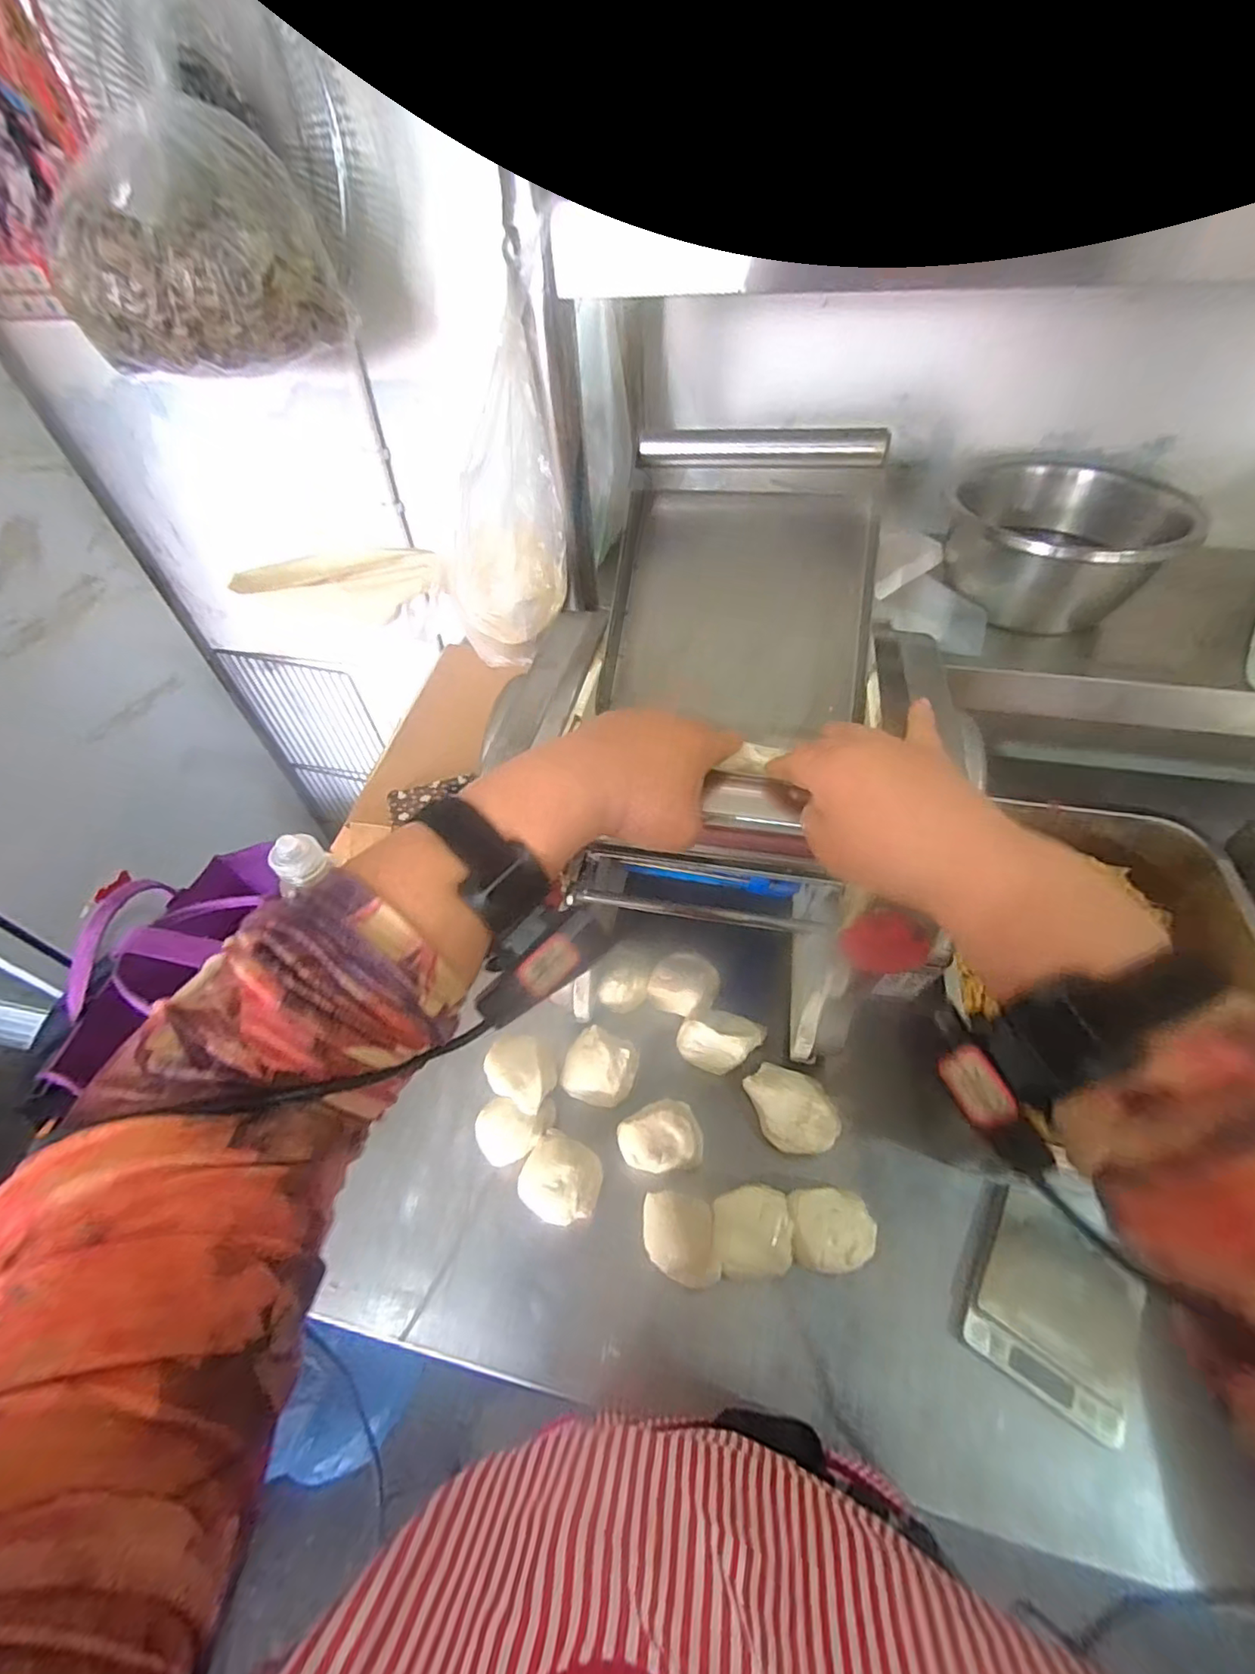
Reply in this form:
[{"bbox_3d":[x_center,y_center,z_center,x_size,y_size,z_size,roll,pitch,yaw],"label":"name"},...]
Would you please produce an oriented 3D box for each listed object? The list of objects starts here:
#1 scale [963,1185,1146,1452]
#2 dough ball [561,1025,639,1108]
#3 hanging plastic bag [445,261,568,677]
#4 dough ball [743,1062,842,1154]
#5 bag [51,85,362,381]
[{"bbox_3d":[0.330,0.357,0.445,0.097,0.017,0.123,28,57,24],"label":"scale"},{"bbox_3d":[-0.026,0.221,0.558,0.065,0.029,0.063,-2,50,2],"label":"dough ball"},{"bbox_3d":[-0.094,-0.247,0.426,0.087,0.229,0.070,15,23,15],"label":"hanging plastic bag"},{"bbox_3d":[0.151,0.242,0.529,0.068,0.039,0.082,-27,54,-18],"label":"dough ball"},{"bbox_3d":[-0.382,-0.513,0.509,0.155,0.155,0.184,34,60,27],"label":"bag"}]

